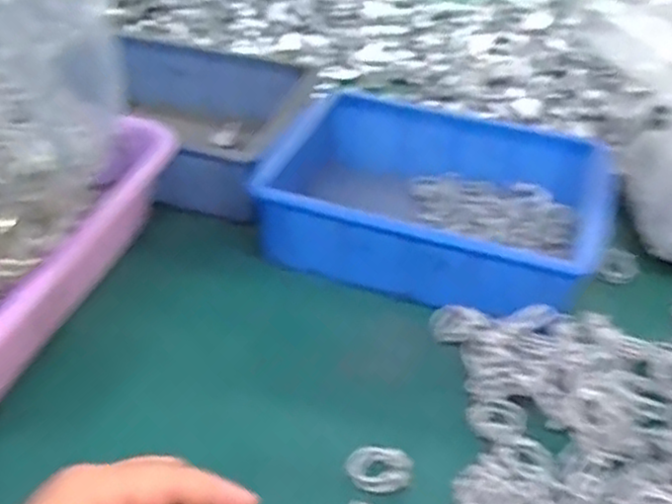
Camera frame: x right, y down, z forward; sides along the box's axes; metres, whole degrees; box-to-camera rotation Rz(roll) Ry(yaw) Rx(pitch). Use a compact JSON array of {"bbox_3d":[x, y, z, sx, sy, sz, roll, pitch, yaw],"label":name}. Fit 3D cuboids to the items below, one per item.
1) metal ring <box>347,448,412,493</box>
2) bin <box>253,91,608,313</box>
[{"bbox_3d":[0.025,0.123,0.408,0.035,0.013,0.026,3,40,-1],"label":"metal ring"},{"bbox_3d":[0.076,-0.039,0.568,0.250,0.071,0.177,19,42,18],"label":"bin"}]

